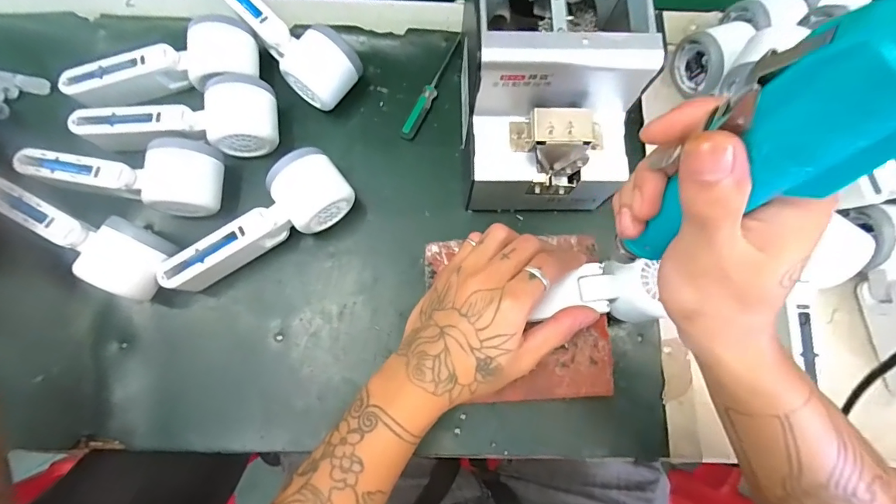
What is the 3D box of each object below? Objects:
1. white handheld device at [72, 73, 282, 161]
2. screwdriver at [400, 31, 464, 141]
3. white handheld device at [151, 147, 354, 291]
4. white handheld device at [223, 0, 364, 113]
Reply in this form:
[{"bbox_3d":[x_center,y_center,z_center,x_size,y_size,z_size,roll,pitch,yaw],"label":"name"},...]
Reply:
[{"bbox_3d":[-0.237,-0.118,0.392,0.161,0.045,0.062,-3,77,-2],"label":"white handheld device"},{"bbox_3d":[-0.015,-0.164,0.430,0.012,0.014,0.120,25,77,5],"label":"screwdriver"},{"bbox_3d":[-0.159,-0.017,0.373,0.162,0.062,0.053,-39,80,-10],"label":"white handheld device"},{"bbox_3d":[-0.160,-0.202,0.415,0.163,0.054,0.057,39,79,8],"label":"white handheld device"}]

